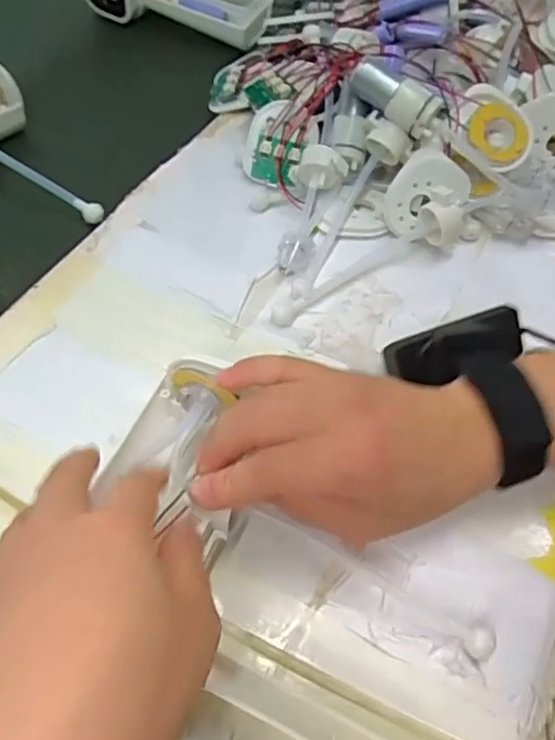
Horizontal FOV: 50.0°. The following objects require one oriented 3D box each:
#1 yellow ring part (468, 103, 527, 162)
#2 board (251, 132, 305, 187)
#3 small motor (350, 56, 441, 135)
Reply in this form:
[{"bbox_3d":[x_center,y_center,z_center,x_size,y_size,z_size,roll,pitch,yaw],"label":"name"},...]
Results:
[{"bbox_3d":[0.146,-0.157,0.394,0.040,0.007,0.032,31,93,-4],"label":"yellow ring part"},{"bbox_3d":[0.000,-0.150,0.418,0.032,0.035,0.007,17,10,10],"label":"board"},{"bbox_3d":[0.077,-0.178,0.385,0.057,0.027,0.021,32,58,17],"label":"small motor"}]

